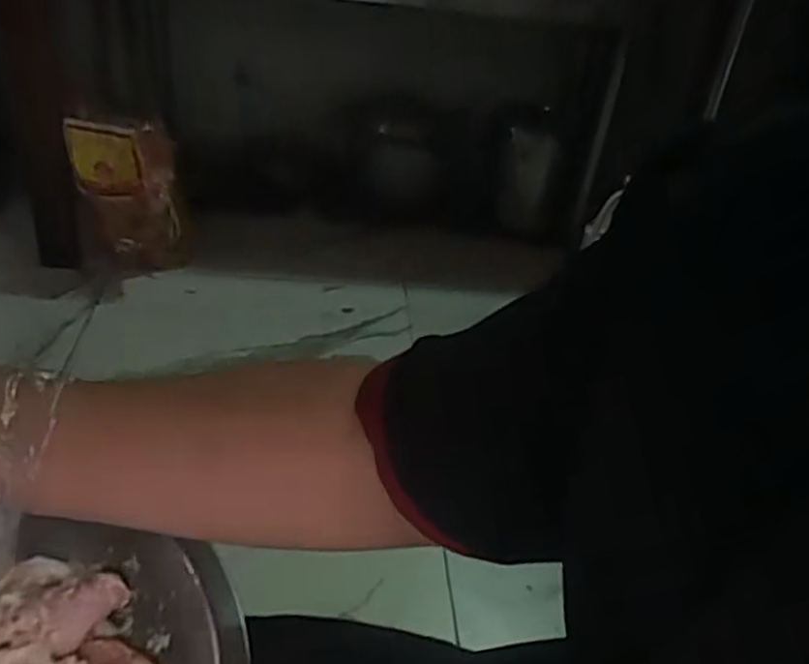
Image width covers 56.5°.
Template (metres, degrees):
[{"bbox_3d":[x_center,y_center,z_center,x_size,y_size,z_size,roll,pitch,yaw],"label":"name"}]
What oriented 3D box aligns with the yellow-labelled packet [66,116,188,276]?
[{"bbox_3d":[-0.511,-0.239,1.405,0.184,0.313,0.093,-5,36,-17],"label":"yellow-labelled packet"}]

